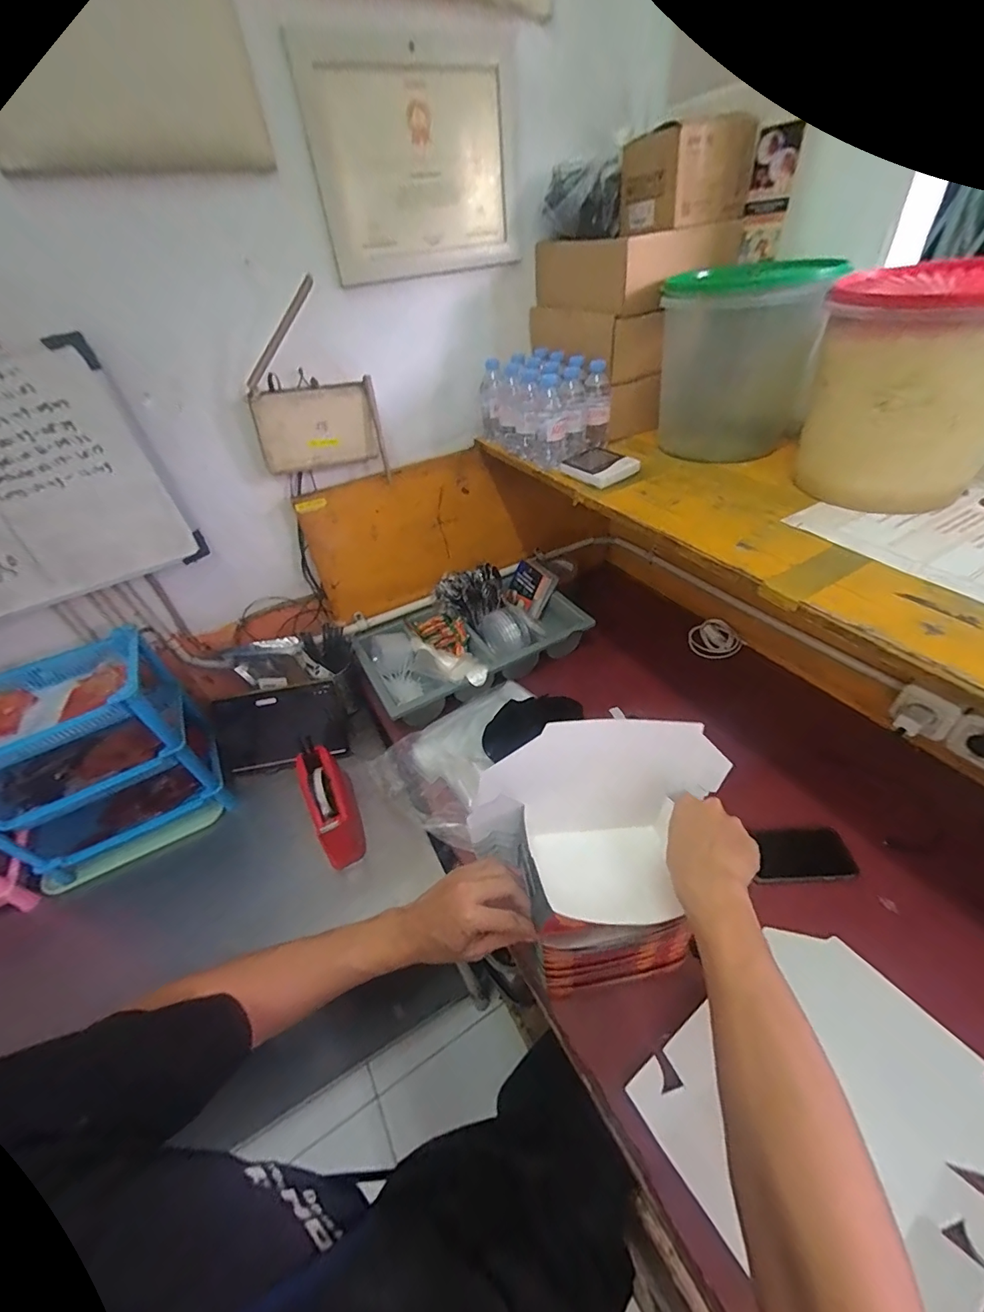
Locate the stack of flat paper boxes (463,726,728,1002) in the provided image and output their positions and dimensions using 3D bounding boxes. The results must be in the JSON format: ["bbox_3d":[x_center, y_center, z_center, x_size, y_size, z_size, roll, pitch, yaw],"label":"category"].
[{"bbox_3d":[0.132,0.228,0.518,0.279,0.308,0.139,-10,41,-4],"label":"stack of flat paper boxes"}]

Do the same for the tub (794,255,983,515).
[{"bbox_3d":[0.540,-0.338,0.607,0.223,0.240,0.235,23,49,29],"label":"tub"}]

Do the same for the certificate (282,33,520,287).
[{"bbox_3d":[-0.111,-0.752,0.729,0.340,0.236,0.026,-28,46,-23],"label":"certificate"}]

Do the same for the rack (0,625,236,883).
[{"bbox_3d":[-0.705,0.184,0.813,0.336,0.314,0.206,-27,45,-22],"label":"rack"}]

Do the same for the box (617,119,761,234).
[{"bbox_3d":[0.308,-0.767,0.753,0.172,0.110,0.121,-27,45,-22],"label":"box"}]

